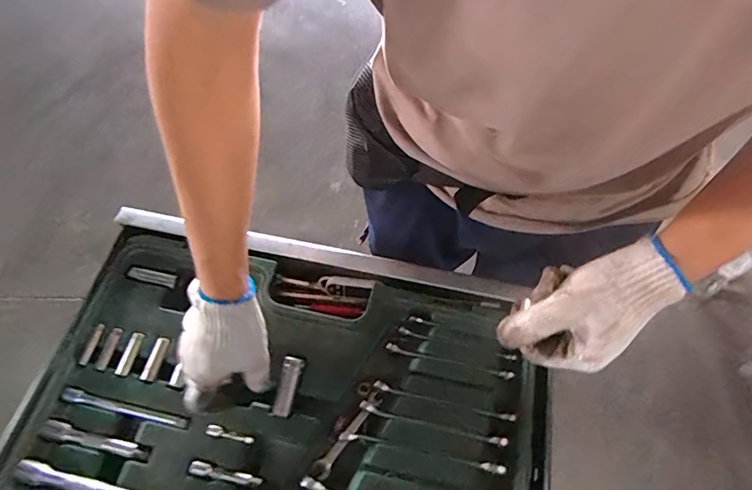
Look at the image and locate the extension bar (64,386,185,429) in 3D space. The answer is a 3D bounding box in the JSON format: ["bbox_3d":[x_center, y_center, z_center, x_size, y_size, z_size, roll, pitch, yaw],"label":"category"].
[{"bbox_3d":[-0.295,0.192,0.552,0.156,0.011,0.014,13,61,5],"label":"extension bar"}]

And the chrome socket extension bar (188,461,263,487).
[{"bbox_3d":[-0.167,0.255,0.522,0.079,0.010,0.014,12,61,4],"label":"chrome socket extension bar"}]

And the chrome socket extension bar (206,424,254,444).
[{"bbox_3d":[-0.167,0.217,0.537,0.054,0.008,0.012,16,61,7],"label":"chrome socket extension bar"}]

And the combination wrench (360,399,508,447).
[{"bbox_3d":[0.069,0.219,0.578,0.180,0.010,0.014,13,61,5],"label":"combination wrench"}]

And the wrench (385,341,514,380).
[{"bbox_3d":[0.090,0.144,0.586,0.157,0.007,0.010,13,61,5],"label":"wrench"}]

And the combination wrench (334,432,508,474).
[{"bbox_3d":[0.054,0.251,0.572,0.197,0.031,0.011,11,61,4],"label":"combination wrench"}]

